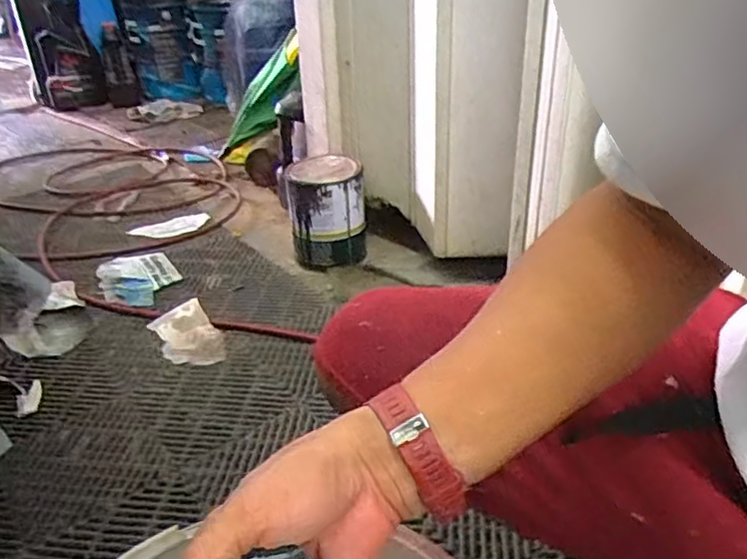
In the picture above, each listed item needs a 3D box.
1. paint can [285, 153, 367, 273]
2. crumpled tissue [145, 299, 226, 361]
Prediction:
[{"bbox_3d":[-0.102,-0.149,1.382,0.160,0.203,0.161,-5,31,-5],"label":"paint can"},{"bbox_3d":[-0.335,0.096,1.142,0.098,0.024,0.188,-19,35,-27],"label":"crumpled tissue"}]

